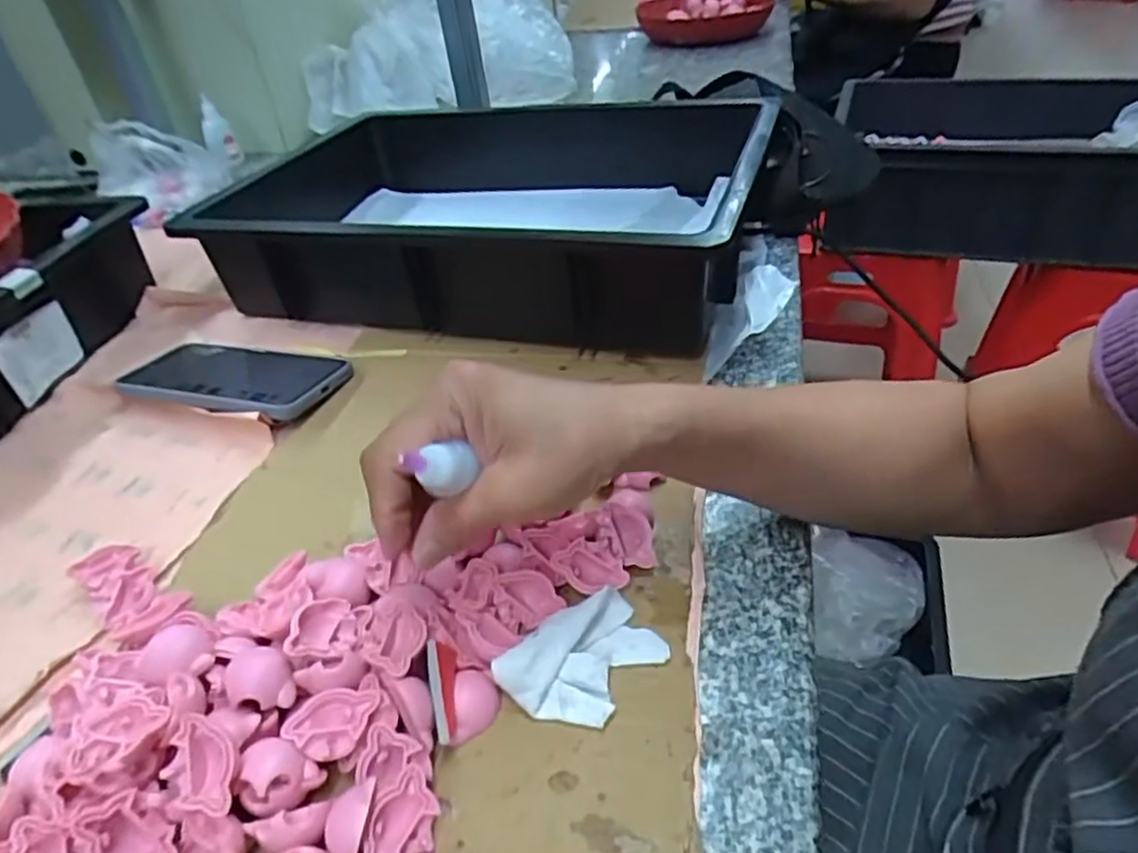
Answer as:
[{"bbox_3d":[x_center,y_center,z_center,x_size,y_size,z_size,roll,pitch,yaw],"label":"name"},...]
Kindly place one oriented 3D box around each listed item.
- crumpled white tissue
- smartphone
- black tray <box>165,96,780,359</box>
[{"bbox_3d":[0.008,0.103,0.319,0.071,0.024,0.046,-35,48,-30],"label":"crumpled white tissue"},{"bbox_3d":[-0.239,-0.036,0.510,0.153,0.009,0.081,9,34,17],"label":"smartphone"},{"bbox_3d":[-0.056,-0.188,0.613,0.407,0.100,0.326,9,42,18],"label":"black tray"}]

